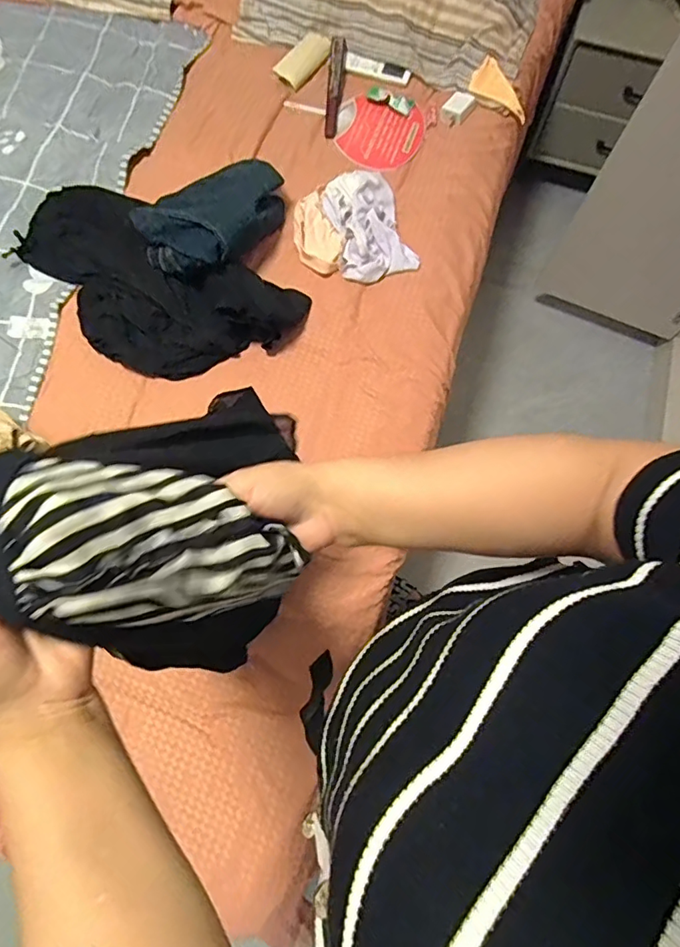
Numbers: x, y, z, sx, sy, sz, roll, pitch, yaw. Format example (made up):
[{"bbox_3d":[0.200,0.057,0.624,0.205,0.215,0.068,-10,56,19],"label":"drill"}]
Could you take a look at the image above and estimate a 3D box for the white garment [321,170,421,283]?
[{"bbox_3d":[0.054,-0.496,1.030,0.153,0.055,0.237,-15,73,-6],"label":"white garment"}]

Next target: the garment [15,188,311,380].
[{"bbox_3d":[-0.366,-0.357,0.966,0.561,0.081,0.296,31,74,8],"label":"garment"}]

